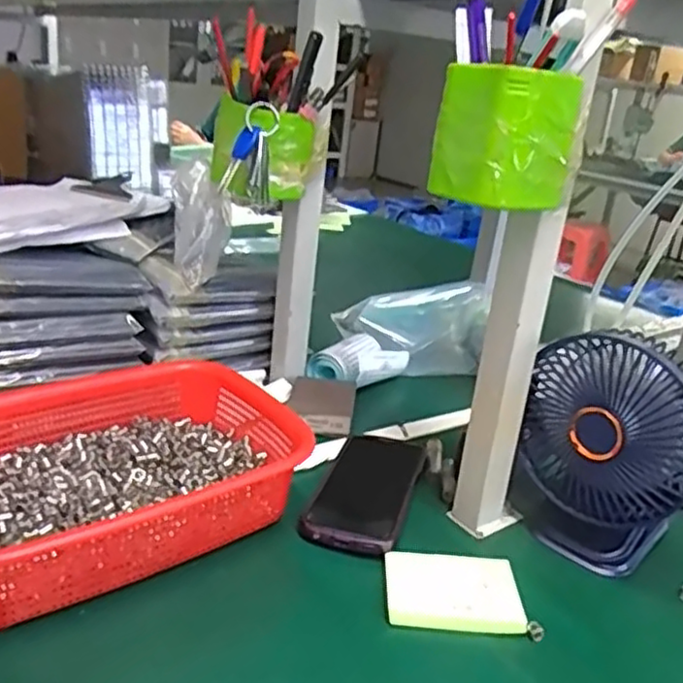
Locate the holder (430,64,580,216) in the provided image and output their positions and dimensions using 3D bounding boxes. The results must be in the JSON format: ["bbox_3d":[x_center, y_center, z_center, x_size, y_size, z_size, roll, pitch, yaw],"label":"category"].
[{"bbox_3d":[0.107,-0.130,0.441,0.077,0.078,0.068,-10,26,-37],"label":"holder"}]

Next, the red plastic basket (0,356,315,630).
[{"bbox_3d":[-0.173,0.103,0.539,0.277,0.077,0.203,-10,26,-37],"label":"red plastic basket"}]

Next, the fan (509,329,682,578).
[{"bbox_3d":[0.214,0.089,0.549,0.141,0.183,0.099,15,22,20],"label":"fan"}]

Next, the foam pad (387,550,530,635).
[{"bbox_3d":[0.080,0.180,0.496,0.096,0.016,0.066,6,21,-2],"label":"foam pad"}]

